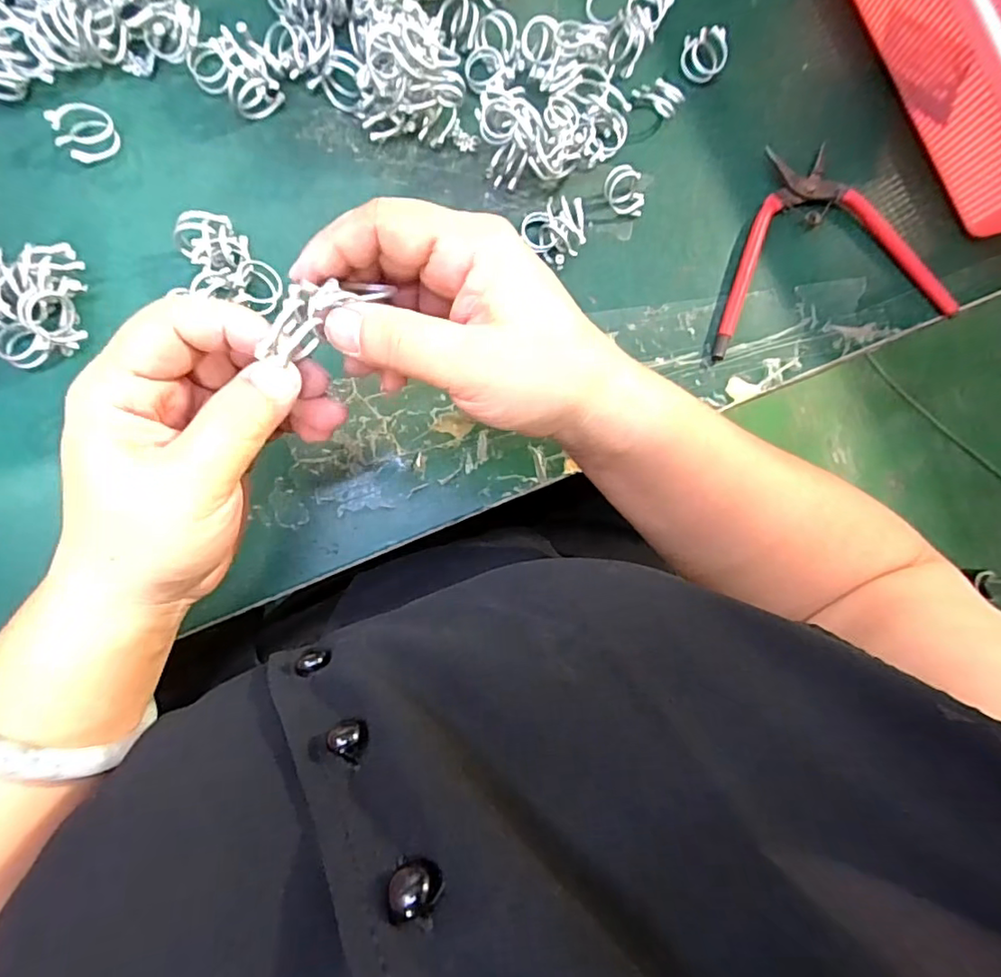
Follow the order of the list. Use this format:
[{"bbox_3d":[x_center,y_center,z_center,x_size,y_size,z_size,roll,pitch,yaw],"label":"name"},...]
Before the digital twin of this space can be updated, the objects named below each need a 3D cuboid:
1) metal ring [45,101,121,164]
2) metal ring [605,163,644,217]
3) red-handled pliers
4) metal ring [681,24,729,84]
[{"bbox_3d":[-0.209,-0.179,0.291,0.027,0.016,0.023,-36,93,-10],"label":"metal ring"},{"bbox_3d":[0.071,-0.168,0.329,0.020,0.017,0.025,-26,91,-10],"label":"metal ring"},{"bbox_3d":[0.186,-0.146,0.342,0.151,0.016,0.114,-13,89,-10],"label":"red-handled pliers"},{"bbox_3d":[0.120,-0.257,0.342,0.027,0.018,0.023,35,82,-6],"label":"metal ring"}]

